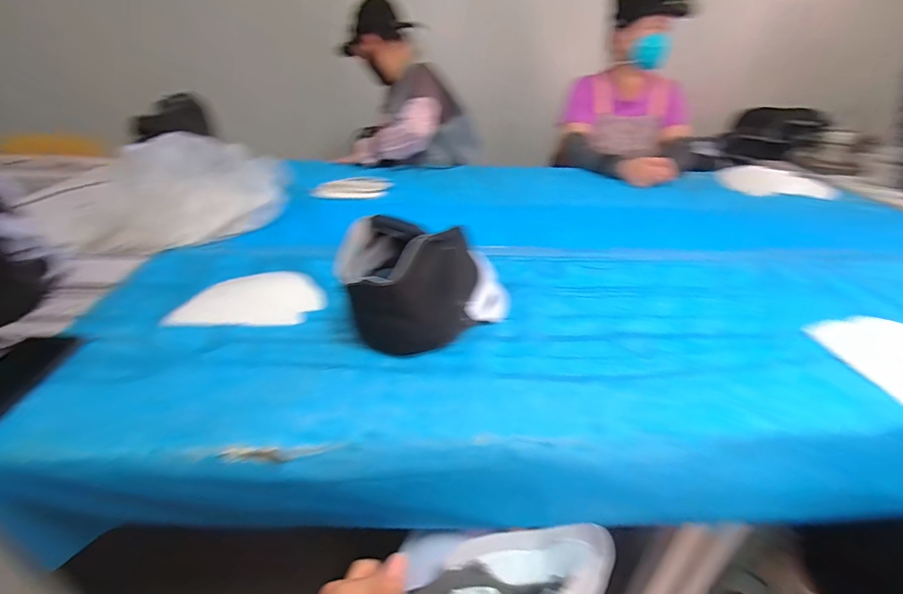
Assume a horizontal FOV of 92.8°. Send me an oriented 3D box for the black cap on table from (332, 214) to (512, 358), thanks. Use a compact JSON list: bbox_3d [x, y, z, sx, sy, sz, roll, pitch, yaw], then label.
[{"bbox_3d":[-0.017,-0.027,0.629,0.271,0.160,0.129,-18,37,-29],"label":"black cap on table"}]

